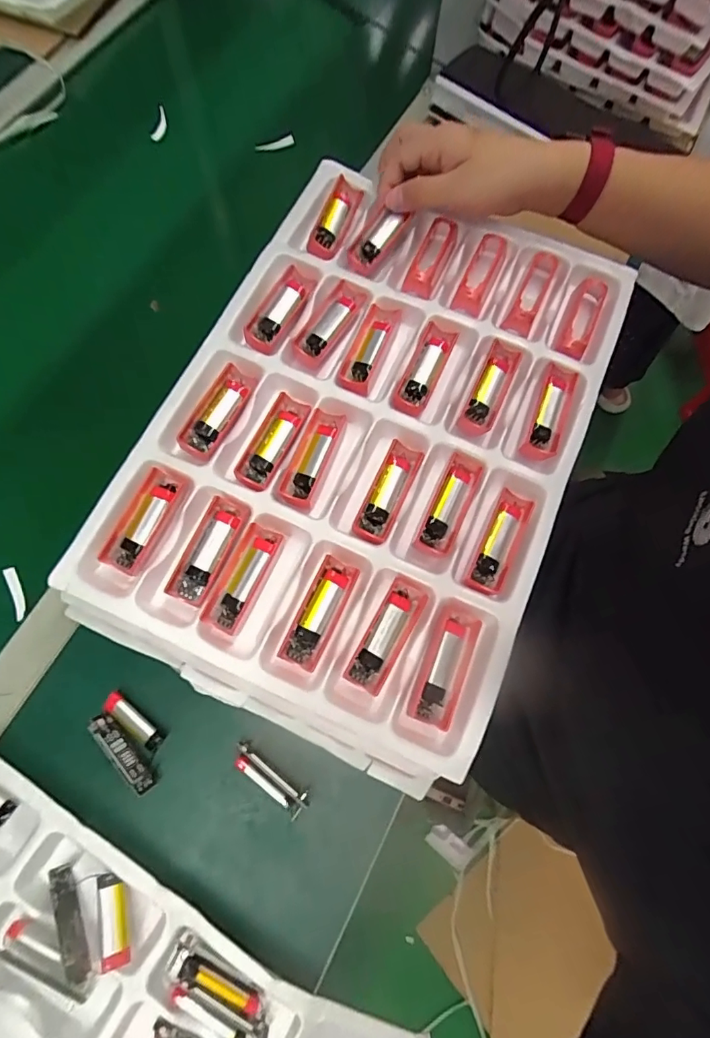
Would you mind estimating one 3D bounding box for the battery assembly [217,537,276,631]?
[{"bbox_3d":[-0.081,0.047,0.359,0.018,0.015,0.069,26,74,7],"label":"battery assembly"}]

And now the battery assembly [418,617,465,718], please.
[{"bbox_3d":[0.061,0.103,0.339,0.014,0.006,0.068,21,73,5],"label":"battery assembly"}]

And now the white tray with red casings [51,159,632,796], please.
[{"bbox_3d":[0.010,-0.076,0.399,0.307,0.046,0.461,23,73,6],"label":"white tray with red casings"}]

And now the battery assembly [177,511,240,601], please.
[{"bbox_3d":[-0.109,0.028,0.362,0.019,0.013,0.068,25,73,6],"label":"battery assembly"}]

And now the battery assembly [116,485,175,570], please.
[{"bbox_3d":[-0.157,0.004,0.364,0.017,0.010,0.069,23,73,6],"label":"battery assembly"}]

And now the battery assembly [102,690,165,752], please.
[{"bbox_3d":[-0.173,0.157,0.380,0.052,0.014,0.017,40,75,10],"label":"battery assembly"}]

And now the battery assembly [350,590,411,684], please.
[{"bbox_3d":[0.020,0.083,0.346,0.018,0.010,0.069,28,74,7],"label":"battery assembly"}]

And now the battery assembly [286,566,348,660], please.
[{"bbox_3d":[-0.028,0.069,0.351,0.018,0.012,0.069,27,74,7],"label":"battery assembly"}]

